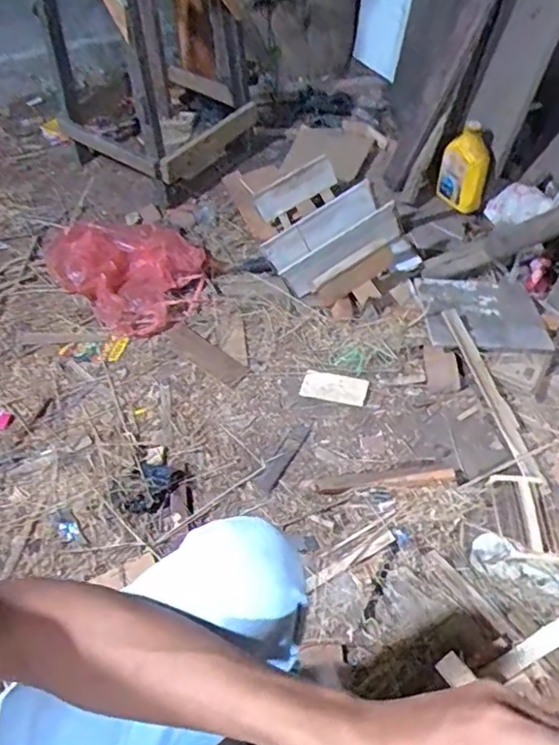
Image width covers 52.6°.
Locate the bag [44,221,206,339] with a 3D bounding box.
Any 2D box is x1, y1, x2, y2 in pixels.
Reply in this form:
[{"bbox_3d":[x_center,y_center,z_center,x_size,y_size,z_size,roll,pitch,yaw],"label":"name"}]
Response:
[{"bbox_3d":[-0.332,-0.227,1.242,0.328,0.106,0.315,-16,51,-12],"label":"bag"}]

